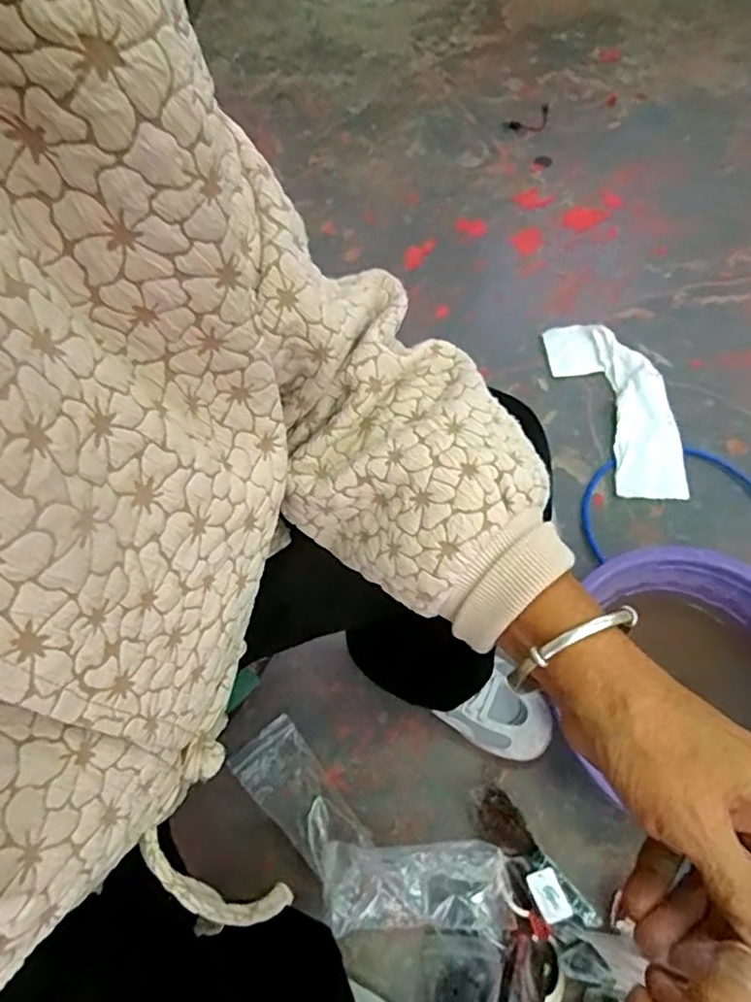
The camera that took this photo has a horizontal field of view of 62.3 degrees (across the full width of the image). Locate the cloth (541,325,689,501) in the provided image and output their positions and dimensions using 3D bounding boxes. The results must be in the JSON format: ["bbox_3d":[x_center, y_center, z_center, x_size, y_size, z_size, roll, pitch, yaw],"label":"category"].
[{"bbox_3d":[0.370,-0.146,0.929,0.129,0.034,0.323,-12,60,-8],"label":"cloth"}]

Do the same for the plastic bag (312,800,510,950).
[{"bbox_3d":[0.026,0.379,0.619,0.203,0.034,0.096,12,60,6],"label":"plastic bag"}]

